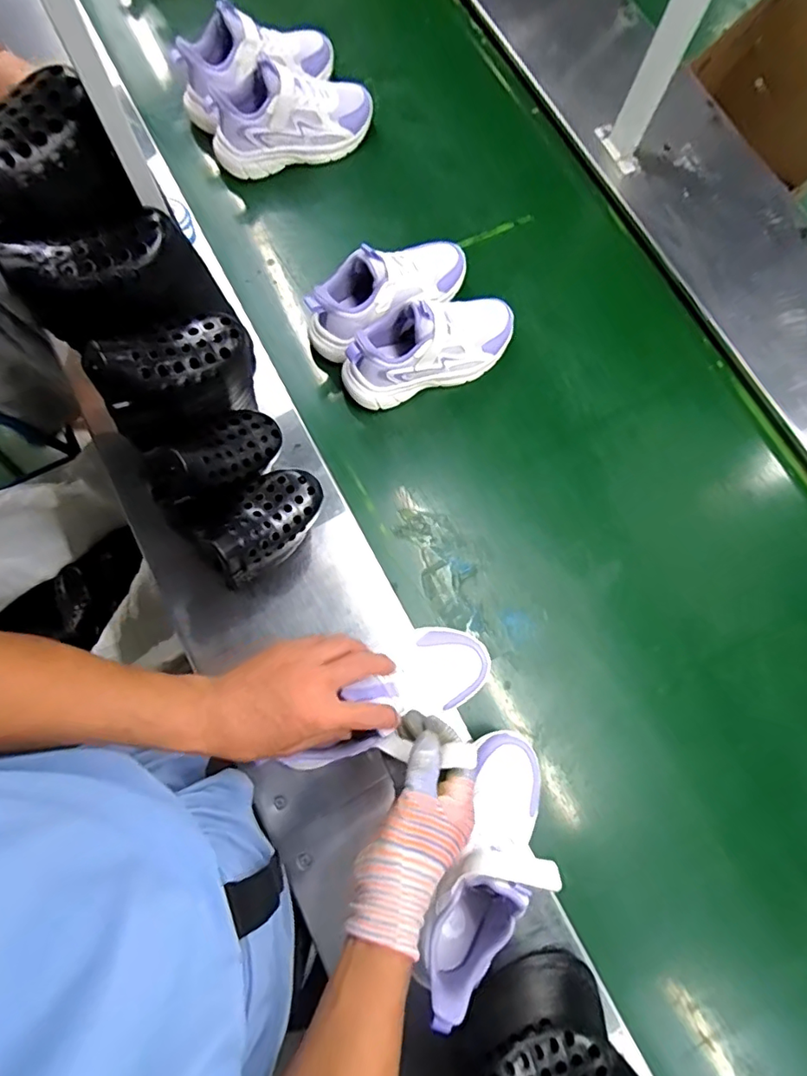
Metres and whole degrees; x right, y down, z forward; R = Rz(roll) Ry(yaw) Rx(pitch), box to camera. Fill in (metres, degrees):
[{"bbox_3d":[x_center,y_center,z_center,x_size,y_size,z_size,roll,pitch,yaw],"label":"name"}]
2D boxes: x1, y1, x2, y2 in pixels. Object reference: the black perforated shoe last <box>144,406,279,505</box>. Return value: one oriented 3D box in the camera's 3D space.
[{"bbox_3d":[-0.175,-0.086,0.499,0.065,0.051,0.132,47,54,10],"label":"black perforated shoe last"}]

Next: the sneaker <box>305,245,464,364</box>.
[{"bbox_3d":[-0.015,-0.326,0.675,0.235,0.090,0.091,-36,83,-10],"label":"sneaker"}]

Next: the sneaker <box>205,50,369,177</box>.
[{"bbox_3d":[-0.156,-0.605,0.756,0.236,0.121,0.077,-28,82,-9],"label":"sneaker"}]

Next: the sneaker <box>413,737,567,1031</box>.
[{"bbox_3d":[0.078,0.298,0.476,0.079,0.133,0.235,21,62,5],"label":"sneaker"}]

